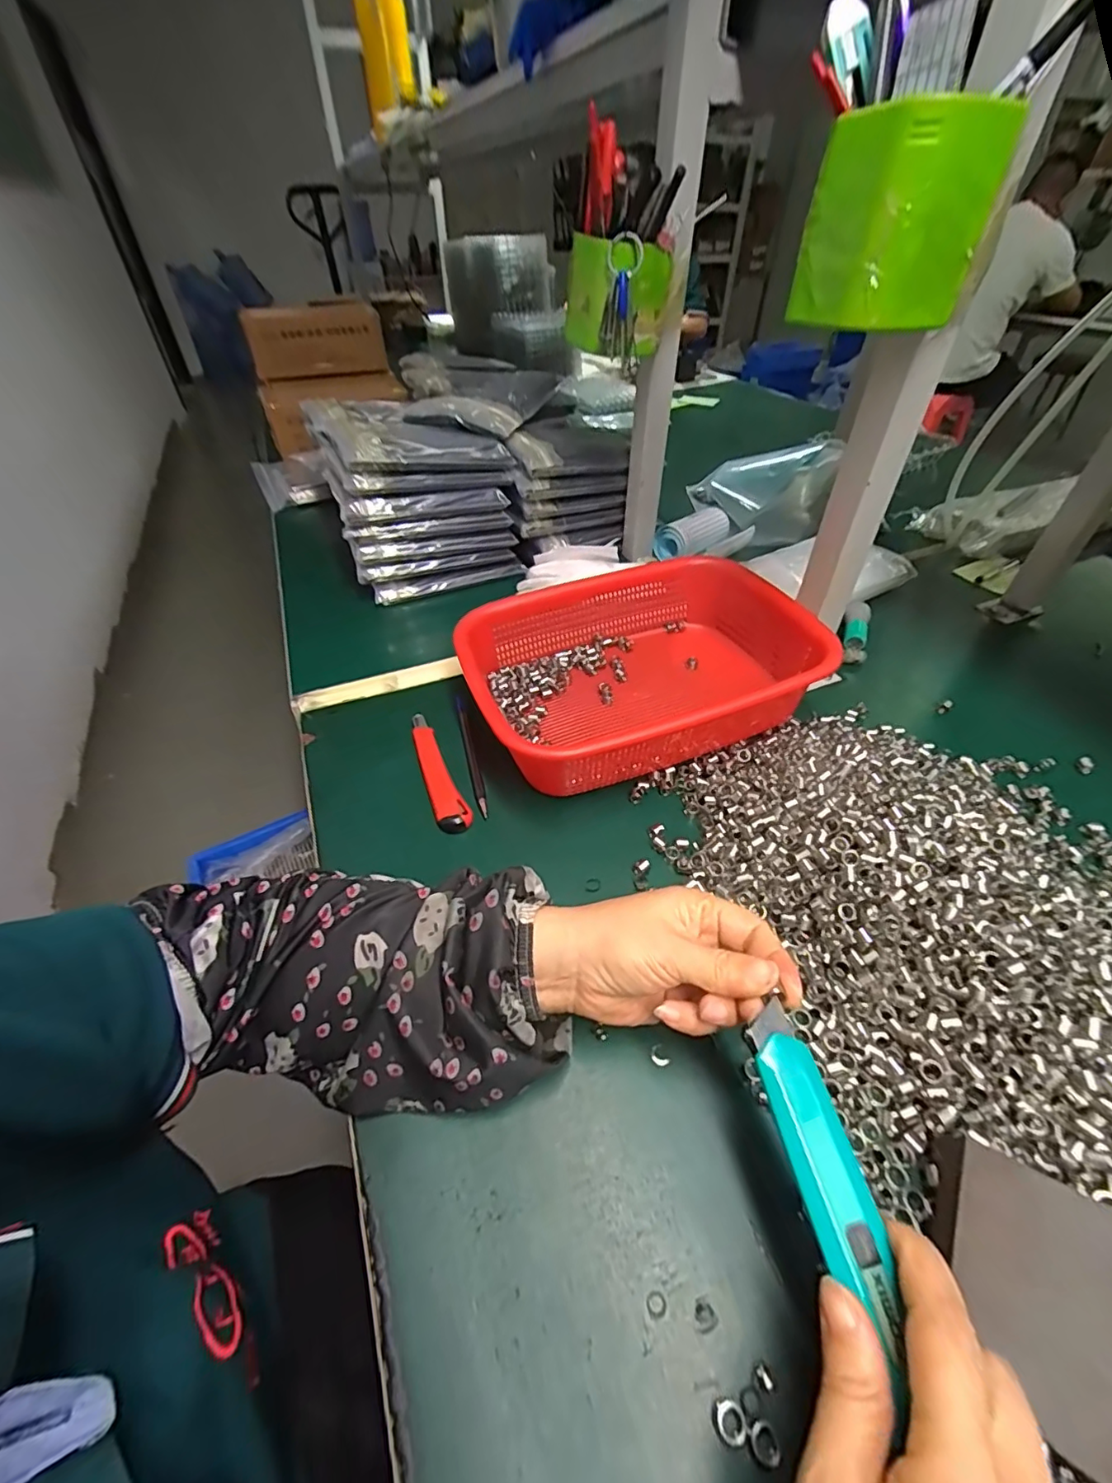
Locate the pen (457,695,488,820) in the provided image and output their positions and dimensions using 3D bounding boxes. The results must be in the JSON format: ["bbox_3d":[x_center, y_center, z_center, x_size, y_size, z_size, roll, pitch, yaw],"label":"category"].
[{"bbox_3d":[-0.072,0.007,0.448,0.008,0.004,0.140,-11,45,-11],"label":"pen"}]

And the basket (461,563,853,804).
[{"bbox_3d":[0.073,-0.064,0.469,0.282,0.075,0.214,-15,46,-14],"label":"basket"}]

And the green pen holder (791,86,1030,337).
[{"bbox_3d":[0.176,-0.269,0.281,0.065,0.079,0.067,-22,48,-20],"label":"green pen holder"}]

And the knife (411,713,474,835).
[{"bbox_3d":[-0.098,0.020,0.434,0.025,0.012,0.133,-17,47,-17],"label":"knife"}]

